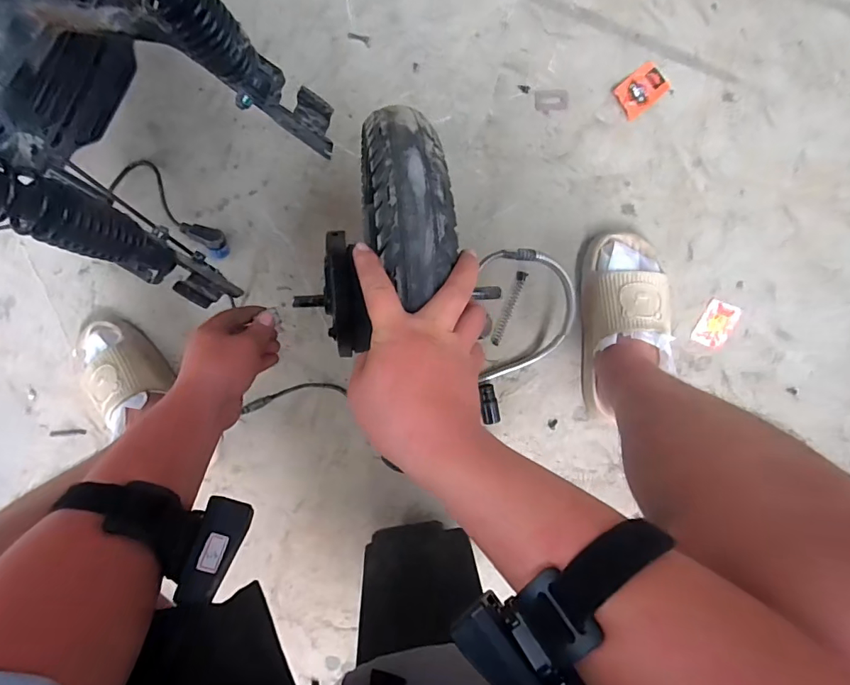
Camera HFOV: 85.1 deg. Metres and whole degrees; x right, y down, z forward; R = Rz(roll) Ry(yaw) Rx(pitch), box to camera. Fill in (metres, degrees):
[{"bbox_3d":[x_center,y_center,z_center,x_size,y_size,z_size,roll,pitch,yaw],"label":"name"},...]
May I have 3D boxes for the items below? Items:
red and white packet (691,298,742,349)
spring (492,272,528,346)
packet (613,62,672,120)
[{"bbox_3d":[0.443,-0.027,0.702,0.046,0.010,0.068,23,97,-1],"label":"red and white packet"},{"bbox_3d":[0.130,-0.052,0.717,0.015,0.008,0.119,20,97,-1],"label":"spring"},{"bbox_3d":[0.315,-0.367,0.672,0.076,0.008,0.051,-39,94,6],"label":"packet"}]

